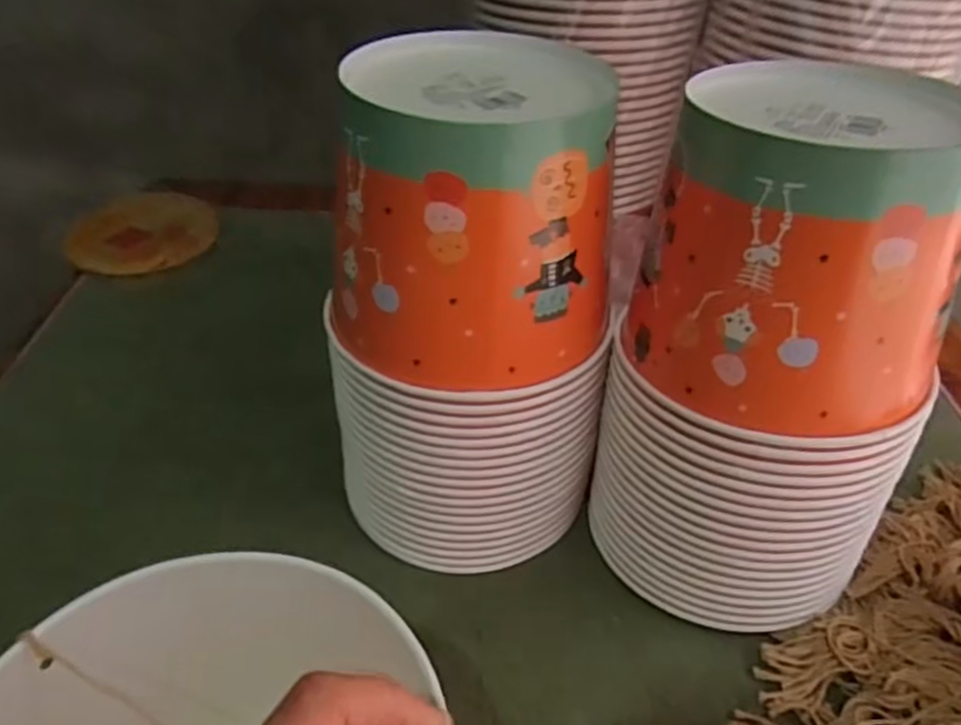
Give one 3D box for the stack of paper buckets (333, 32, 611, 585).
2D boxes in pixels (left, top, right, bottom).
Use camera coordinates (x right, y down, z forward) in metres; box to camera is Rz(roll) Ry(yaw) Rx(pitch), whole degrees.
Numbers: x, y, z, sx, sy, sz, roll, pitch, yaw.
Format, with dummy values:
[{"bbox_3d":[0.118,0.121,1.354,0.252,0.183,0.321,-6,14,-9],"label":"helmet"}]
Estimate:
[{"bbox_3d":[-0.001,-0.022,0.426,0.152,0.272,0.143,10,38,6],"label":"stack of paper buckets"}]

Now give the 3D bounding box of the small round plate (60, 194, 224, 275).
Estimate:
[{"bbox_3d":[-0.334,-0.132,0.742,0.130,0.005,0.159,0,38,-6],"label":"small round plate"}]

